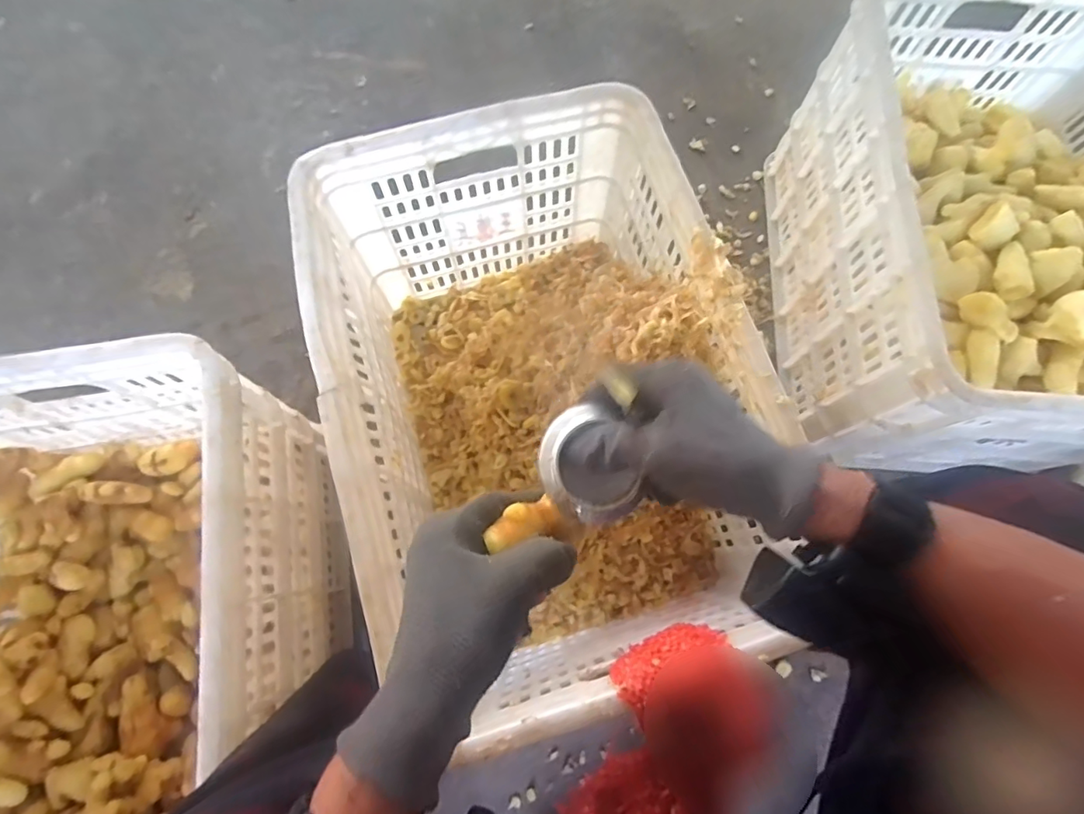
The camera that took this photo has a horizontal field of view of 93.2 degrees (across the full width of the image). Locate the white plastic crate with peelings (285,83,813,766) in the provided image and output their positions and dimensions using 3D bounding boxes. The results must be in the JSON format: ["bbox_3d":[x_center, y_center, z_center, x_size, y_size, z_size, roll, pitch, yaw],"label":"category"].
[{"bbox_3d":[-0.006,-0.015,0.548,0.350,0.277,0.479,-15,74,-4],"label":"white plastic crate with peelings"}]

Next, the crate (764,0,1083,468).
[{"bbox_3d":[0.510,-0.199,0.607,0.359,0.277,0.501,3,73,1],"label":"crate"}]

